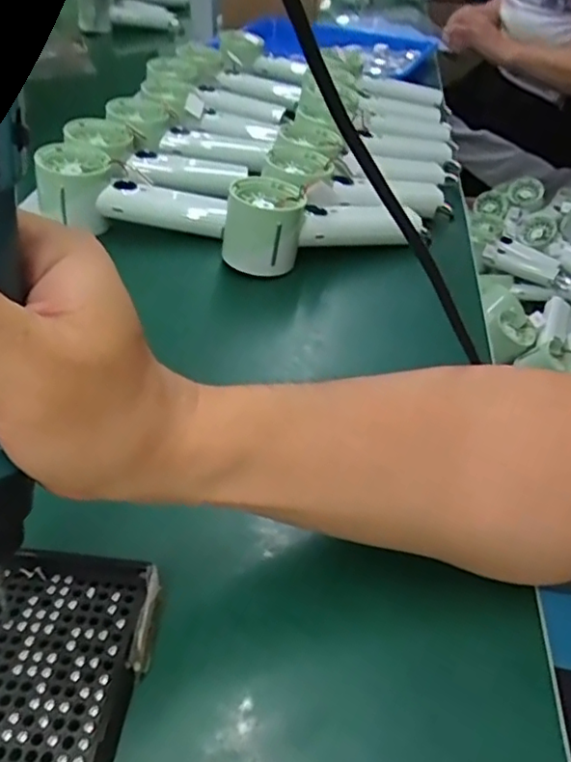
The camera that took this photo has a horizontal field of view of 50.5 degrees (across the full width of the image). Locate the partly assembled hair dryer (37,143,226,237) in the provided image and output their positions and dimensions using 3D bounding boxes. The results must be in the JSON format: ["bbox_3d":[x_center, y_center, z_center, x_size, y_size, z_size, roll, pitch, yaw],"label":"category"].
[{"bbox_3d":[-0.138,-0.161,0.541,0.167,0.051,0.063,13,41,-9],"label":"partly assembled hair dryer"}]

